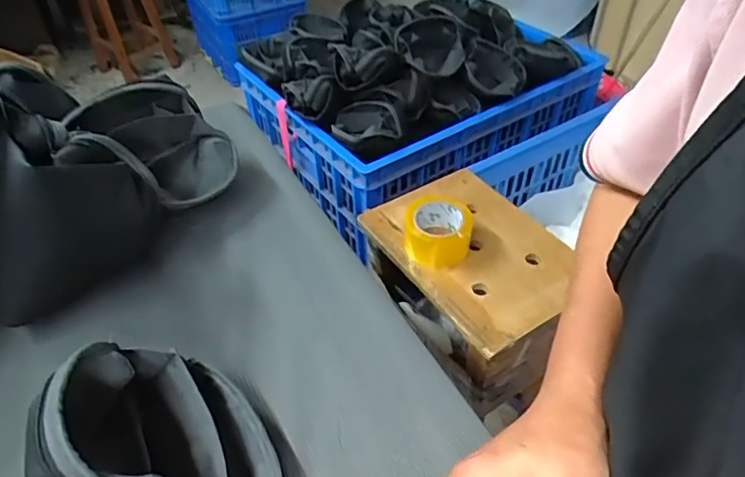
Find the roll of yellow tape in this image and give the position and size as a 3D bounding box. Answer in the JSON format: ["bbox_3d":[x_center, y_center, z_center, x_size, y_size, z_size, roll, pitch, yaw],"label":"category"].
[{"bbox_3d":[0.103,-0.009,0.863,0.103,0.073,0.096,-1,44,1],"label":"roll of yellow tape"}]

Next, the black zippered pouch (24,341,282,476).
[{"bbox_3d":[-0.131,0.140,0.346,0.123,0.150,0.157,-21,48,-18],"label":"black zippered pouch"}]

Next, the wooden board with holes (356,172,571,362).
[{"bbox_3d":[0.165,0.012,0.875,0.236,0.036,0.332,-25,45,-20],"label":"wooden board with holes"}]

